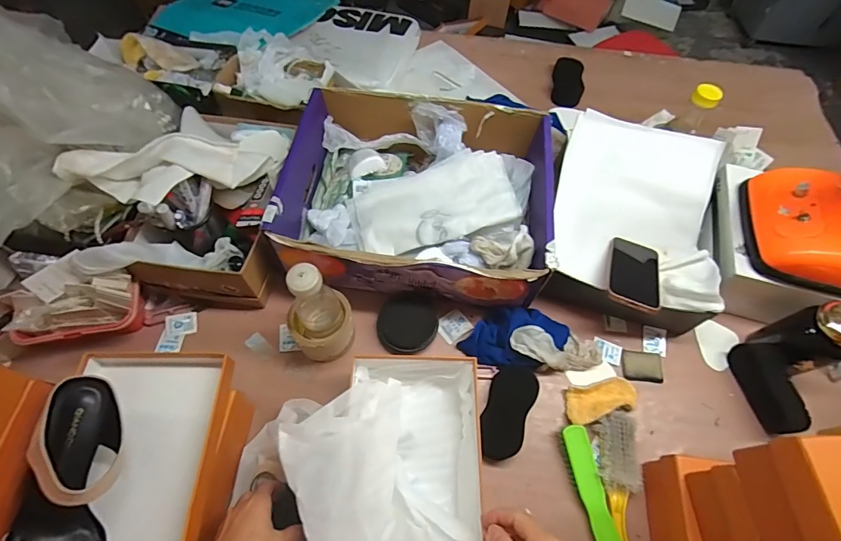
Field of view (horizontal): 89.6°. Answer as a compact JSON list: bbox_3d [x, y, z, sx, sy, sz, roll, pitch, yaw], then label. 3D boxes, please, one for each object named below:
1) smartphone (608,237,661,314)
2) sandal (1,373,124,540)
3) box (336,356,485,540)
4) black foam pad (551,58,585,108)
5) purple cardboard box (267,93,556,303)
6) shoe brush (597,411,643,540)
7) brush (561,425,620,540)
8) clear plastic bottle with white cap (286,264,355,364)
[{"bbox_3d":[0.323,0.005,0.635,0.077,0.014,0.150,22,46,9],"label":"smartphone"},{"bbox_3d":[-0.359,0.226,0.424,0.099,0.088,0.220,9,62,2],"label":"sandal"},{"bbox_3d":[-0.010,0.249,0.519,0.156,0.112,0.283,1,62,-2],"label":"box"},{"bbox_3d":[0.328,-0.420,0.943,0.066,0.013,0.115,2,84,24],"label":"black foam pad"},{"bbox_3d":[-0.005,-0.126,0.696,0.402,0.121,0.329,8,62,2],"label":"purple cardboard box"},{"bbox_3d":[0.262,0.302,0.549,0.060,0.030,0.229,13,62,5],"label":"shoe brush"},{"bbox_3d":[0.228,0.301,0.549,0.037,0.022,0.187,-9,63,-7],"label":"brush"},{"bbox_3d":[-0.142,0.062,0.580,0.089,0.177,0.078,-10,63,-7],"label":"clear plastic bottle with white cap"}]

